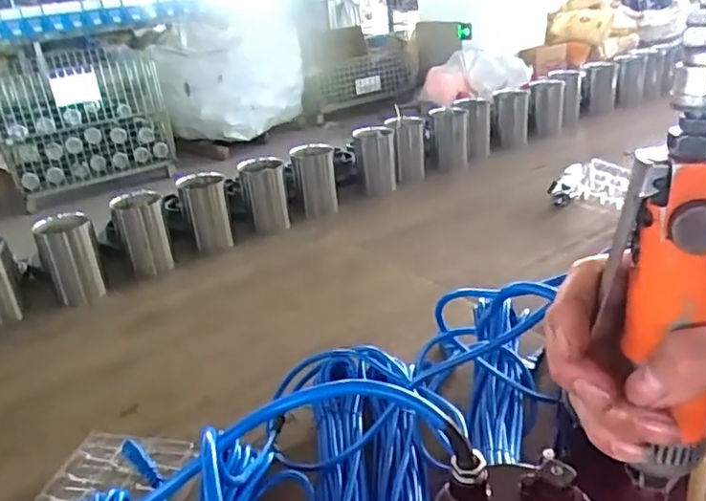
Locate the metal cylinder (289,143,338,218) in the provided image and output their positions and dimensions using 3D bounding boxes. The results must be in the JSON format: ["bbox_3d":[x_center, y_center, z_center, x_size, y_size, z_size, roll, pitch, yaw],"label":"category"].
[{"bbox_3d":[-0.082,-0.161,1.333,0.085,0.125,0.105,-7,25,-3],"label":"metal cylinder"}]

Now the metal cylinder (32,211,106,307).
[{"bbox_3d":[-0.486,0.007,1.065,0.086,0.128,0.088,-22,30,-31],"label":"metal cylinder"}]

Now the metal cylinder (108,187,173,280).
[{"bbox_3d":[-0.385,-0.037,1.136,0.087,0.125,0.074,-16,27,-22],"label":"metal cylinder"}]

